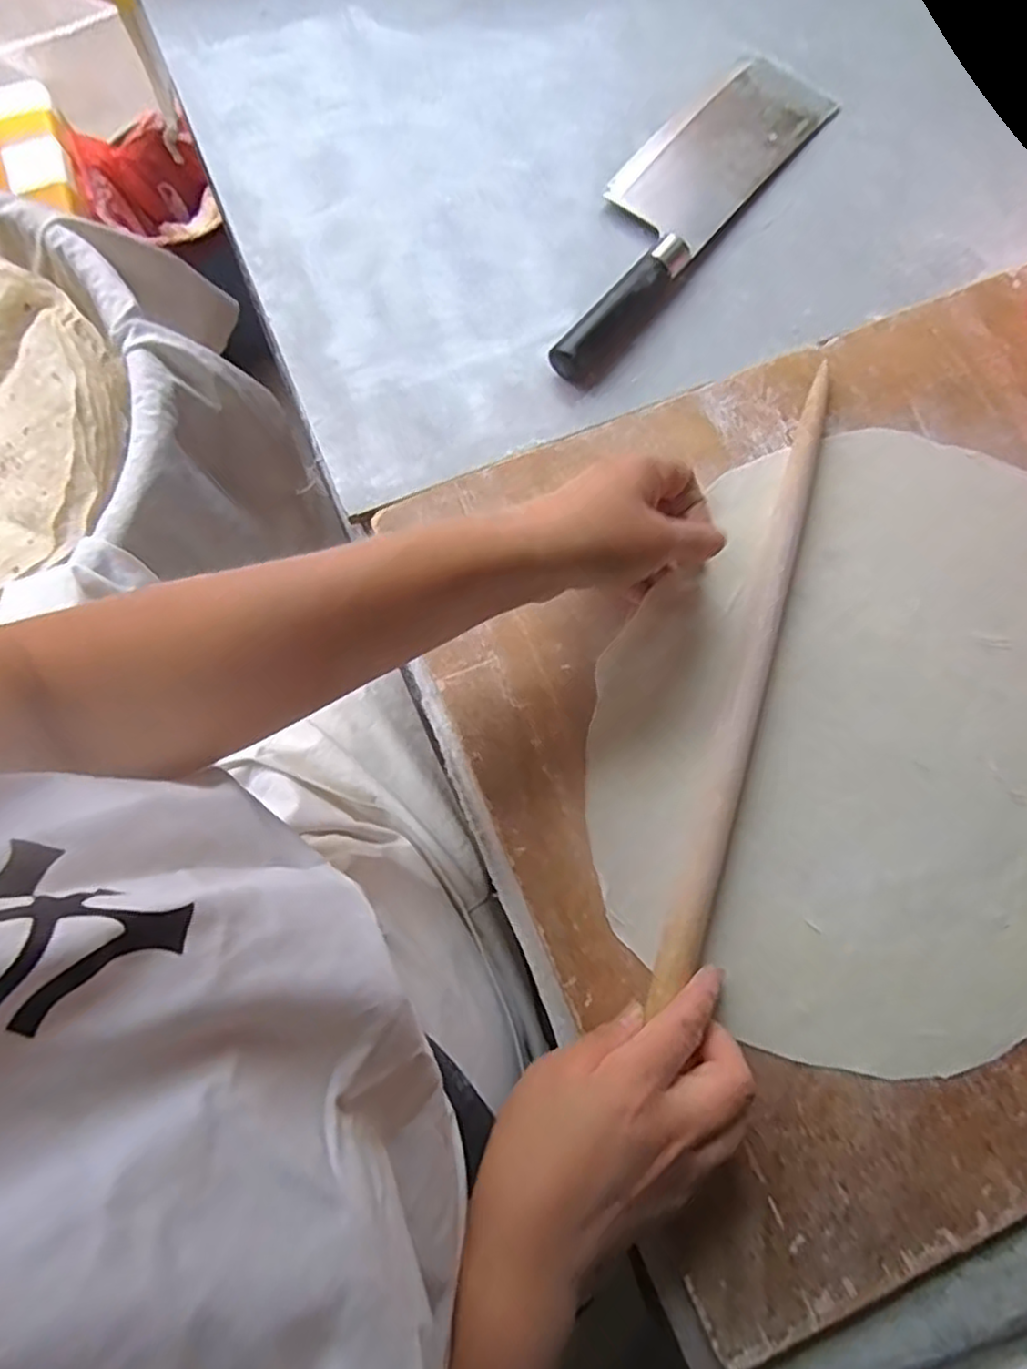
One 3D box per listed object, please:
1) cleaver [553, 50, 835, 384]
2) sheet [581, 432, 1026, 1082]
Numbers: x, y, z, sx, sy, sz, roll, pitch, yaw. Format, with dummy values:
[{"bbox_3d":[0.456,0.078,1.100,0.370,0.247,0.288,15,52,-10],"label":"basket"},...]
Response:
[{"bbox_3d":[0.103,-0.320,0.456,0.079,0.016,0.292,40,80,9],"label":"cleaver"},{"bbox_3d":[0.209,0.024,0.376,0.293,0.011,0.345,33,79,6],"label":"sheet"}]

